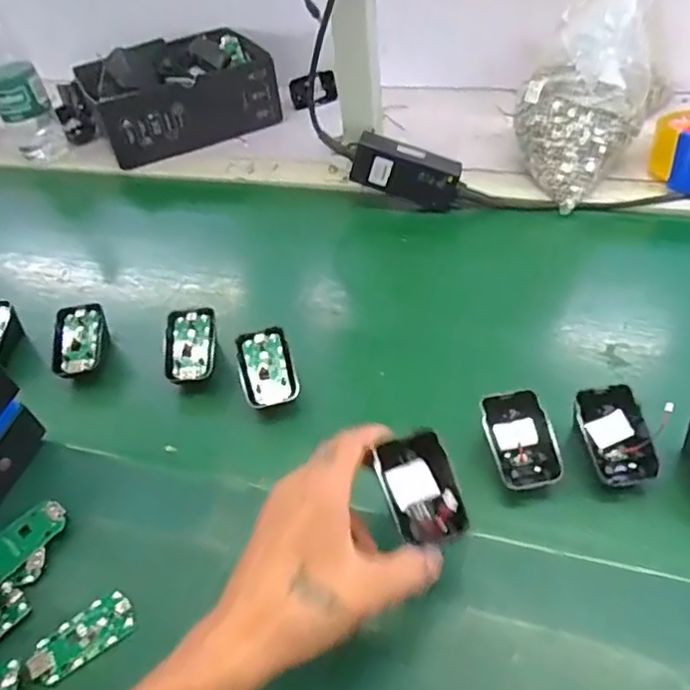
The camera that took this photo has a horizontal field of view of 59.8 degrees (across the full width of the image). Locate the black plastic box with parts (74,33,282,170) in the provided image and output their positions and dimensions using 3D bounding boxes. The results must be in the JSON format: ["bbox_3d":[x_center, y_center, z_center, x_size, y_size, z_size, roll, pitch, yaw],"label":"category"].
[{"bbox_3d":[-0.230,-0.359,0.834,0.243,0.083,0.180,-24,48,-12],"label":"black plastic box with parts"}]

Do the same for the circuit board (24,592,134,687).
[{"bbox_3d":[-0.164,0.180,0.373,0.062,0.008,0.029,-32,50,-19],"label":"circuit board"}]

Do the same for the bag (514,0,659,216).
[{"bbox_3d":[0.233,-0.246,0.596,0.121,0.177,0.106,10,50,19],"label":"bag"}]

